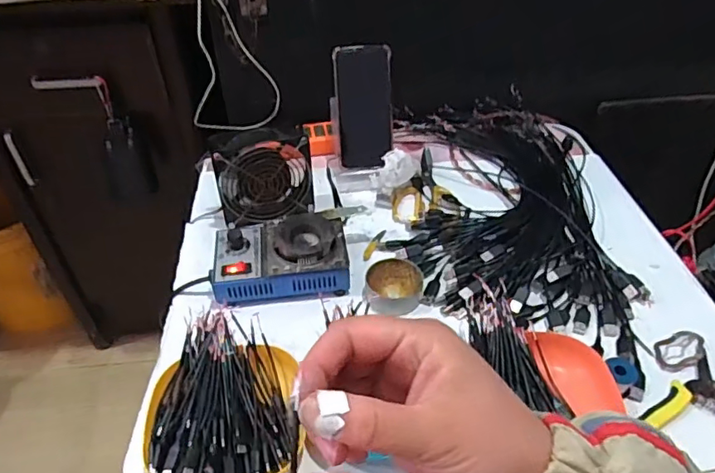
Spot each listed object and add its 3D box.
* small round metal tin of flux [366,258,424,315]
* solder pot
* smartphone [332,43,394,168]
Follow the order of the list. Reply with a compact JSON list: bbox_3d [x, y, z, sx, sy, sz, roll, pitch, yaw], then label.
[{"bbox_3d":[0.043,0.056,0.621,0.062,0.023,0.069,-3,43,-2],"label":"small round metal tin of flux"},{"bbox_3d":[-0.089,0.019,0.632,0.151,0.056,0.100,-8,43,-7],"label":"solder pot"},{"bbox_3d":[0.010,-0.179,0.769,0.077,0.163,0.013,-4,14,-2],"label":"smartphone"}]

